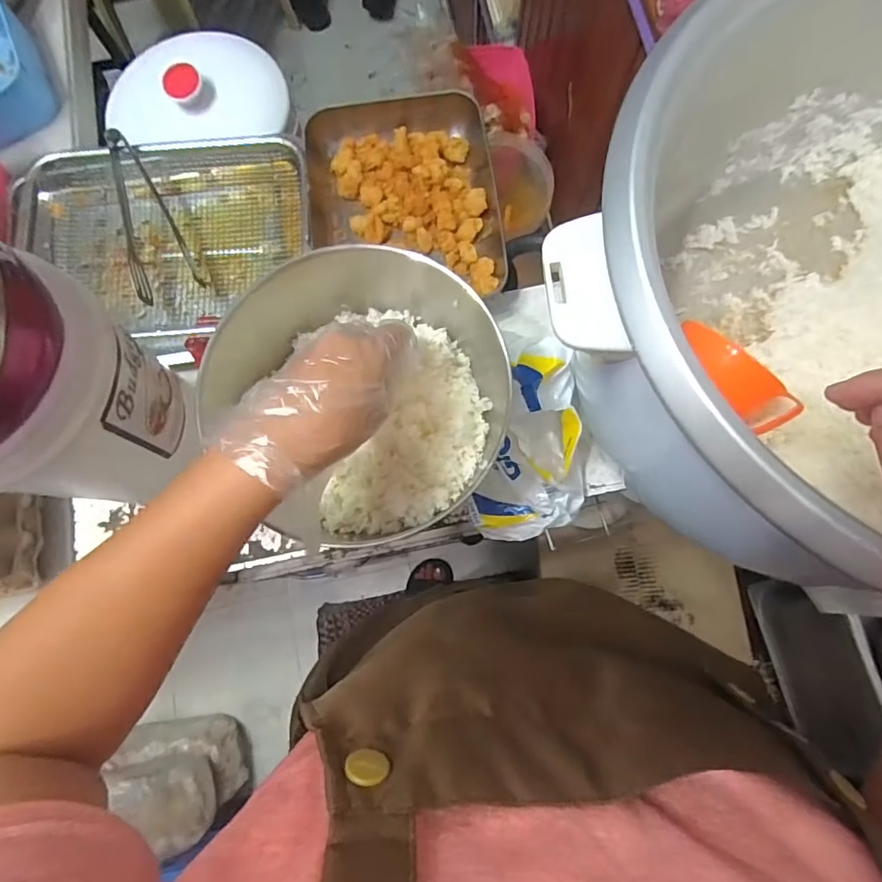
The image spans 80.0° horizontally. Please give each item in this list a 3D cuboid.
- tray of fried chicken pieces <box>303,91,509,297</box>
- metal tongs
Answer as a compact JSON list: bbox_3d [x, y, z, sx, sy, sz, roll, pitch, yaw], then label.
[{"bbox_3d":[-0.041,-0.270,0.571,0.191,0.049,0.233,-7,78,0],"label":"tray of fried chicken pieces"},{"bbox_3d":[-0.309,-0.233,0.552,0.064,0.037,0.171,-22,91,3],"label":"metal tongs"}]

